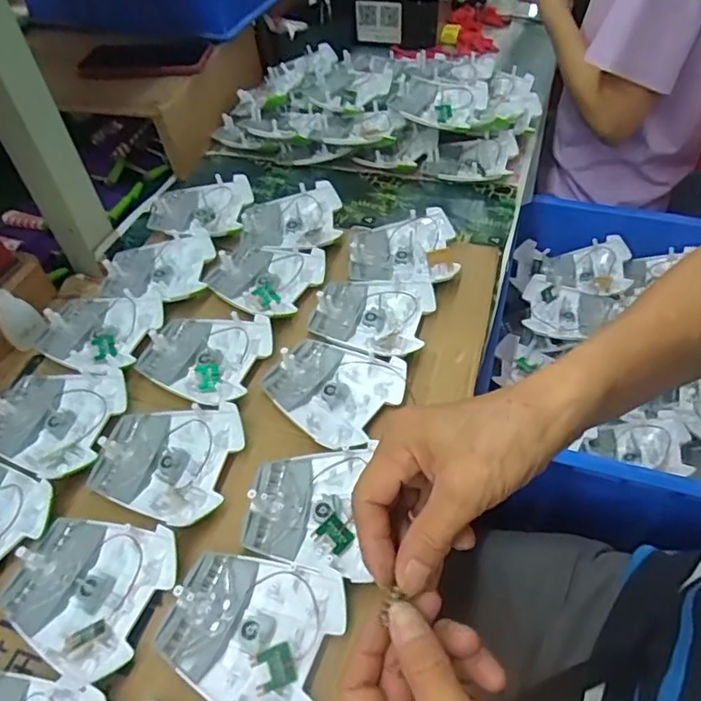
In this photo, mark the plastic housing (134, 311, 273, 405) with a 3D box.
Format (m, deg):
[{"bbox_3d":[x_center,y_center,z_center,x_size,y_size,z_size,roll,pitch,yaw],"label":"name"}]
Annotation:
[{"bbox_3d":[-0.132,0.000,0.505,0.108,0.018,0.094,19,53,17],"label":"plastic housing"}]

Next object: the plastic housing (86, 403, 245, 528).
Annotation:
[{"bbox_3d":[-0.145,0.085,0.441,0.107,0.019,0.095,6,51,8],"label":"plastic housing"}]

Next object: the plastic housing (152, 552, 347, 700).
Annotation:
[{"bbox_3d":[-0.065,0.179,0.362,0.107,0.023,0.094,18,53,17],"label":"plastic housing"}]

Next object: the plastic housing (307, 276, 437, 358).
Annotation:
[{"bbox_3d":[0.020,-0.038,0.529,0.108,0.015,0.099,14,52,14],"label":"plastic housing"}]

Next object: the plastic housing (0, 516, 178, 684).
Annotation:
[{"bbox_3d":[-0.180,0.159,0.383,0.105,0.021,0.094,18,53,17],"label":"plastic housing"}]

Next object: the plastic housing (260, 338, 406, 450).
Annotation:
[{"bbox_3d":[-0.016,0.030,0.479,0.107,0.021,0.096,30,58,25],"label":"plastic housing"}]

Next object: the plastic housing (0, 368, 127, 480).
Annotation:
[{"bbox_3d":[-0.250,0.053,0.468,0.107,0.019,0.097,11,52,12],"label":"plastic housing"}]

